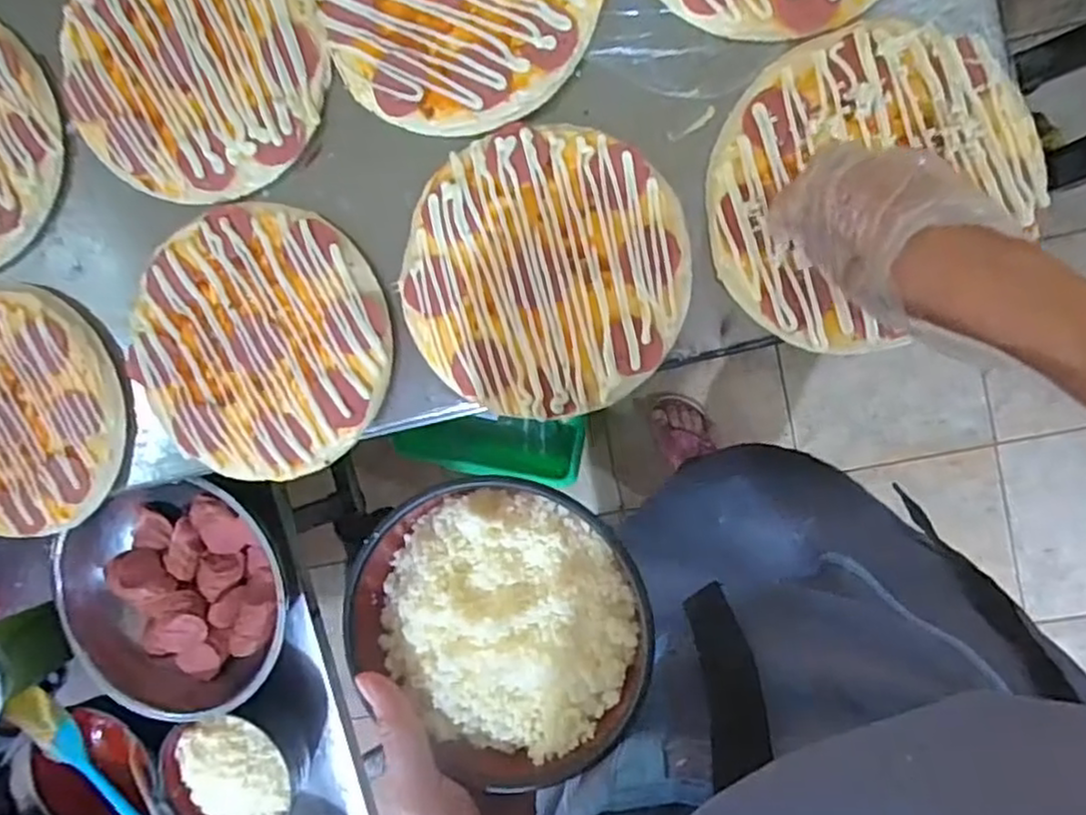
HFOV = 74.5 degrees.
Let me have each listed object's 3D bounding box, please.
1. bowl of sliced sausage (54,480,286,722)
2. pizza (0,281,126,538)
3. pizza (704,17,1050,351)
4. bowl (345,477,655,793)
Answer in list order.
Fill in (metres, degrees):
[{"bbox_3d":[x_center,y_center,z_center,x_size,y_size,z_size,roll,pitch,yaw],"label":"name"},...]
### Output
[{"bbox_3d":[-0.351,0.187,0.690,0.231,0.089,0.222,0,95,0],"label":"bowl of sliced sausage"},{"bbox_3d":[-0.416,0.003,0.553,0.172,0.019,0.191,-14,95,1],"label":"pizza"},{"bbox_3d":[0.200,-0.144,0.459,0.180,0.019,0.199,45,102,6],"label":"pizza"},{"bbox_3d":[-0.017,0.100,0.339,0.140,0.048,0.123,40,93,-3],"label":"bowl"}]

